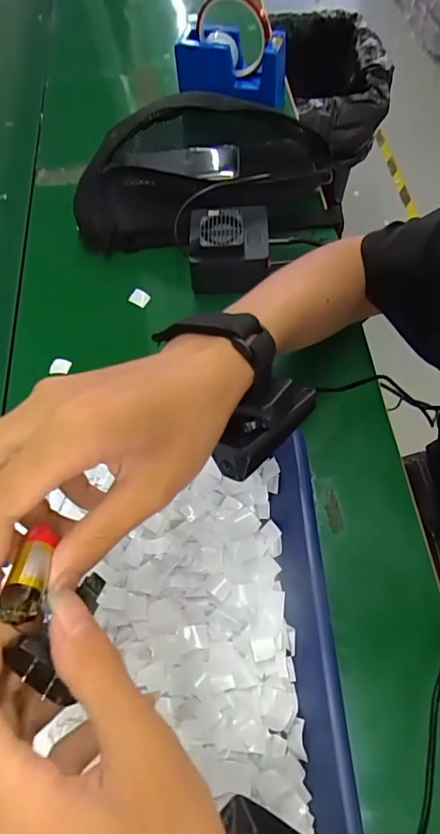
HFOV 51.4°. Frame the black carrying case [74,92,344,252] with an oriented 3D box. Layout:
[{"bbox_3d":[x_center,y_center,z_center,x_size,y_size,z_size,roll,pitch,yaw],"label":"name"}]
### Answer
[{"bbox_3d":[-0.009,-0.277,0.512,0.268,0.096,0.174,0,63,3],"label":"black carrying case"}]

